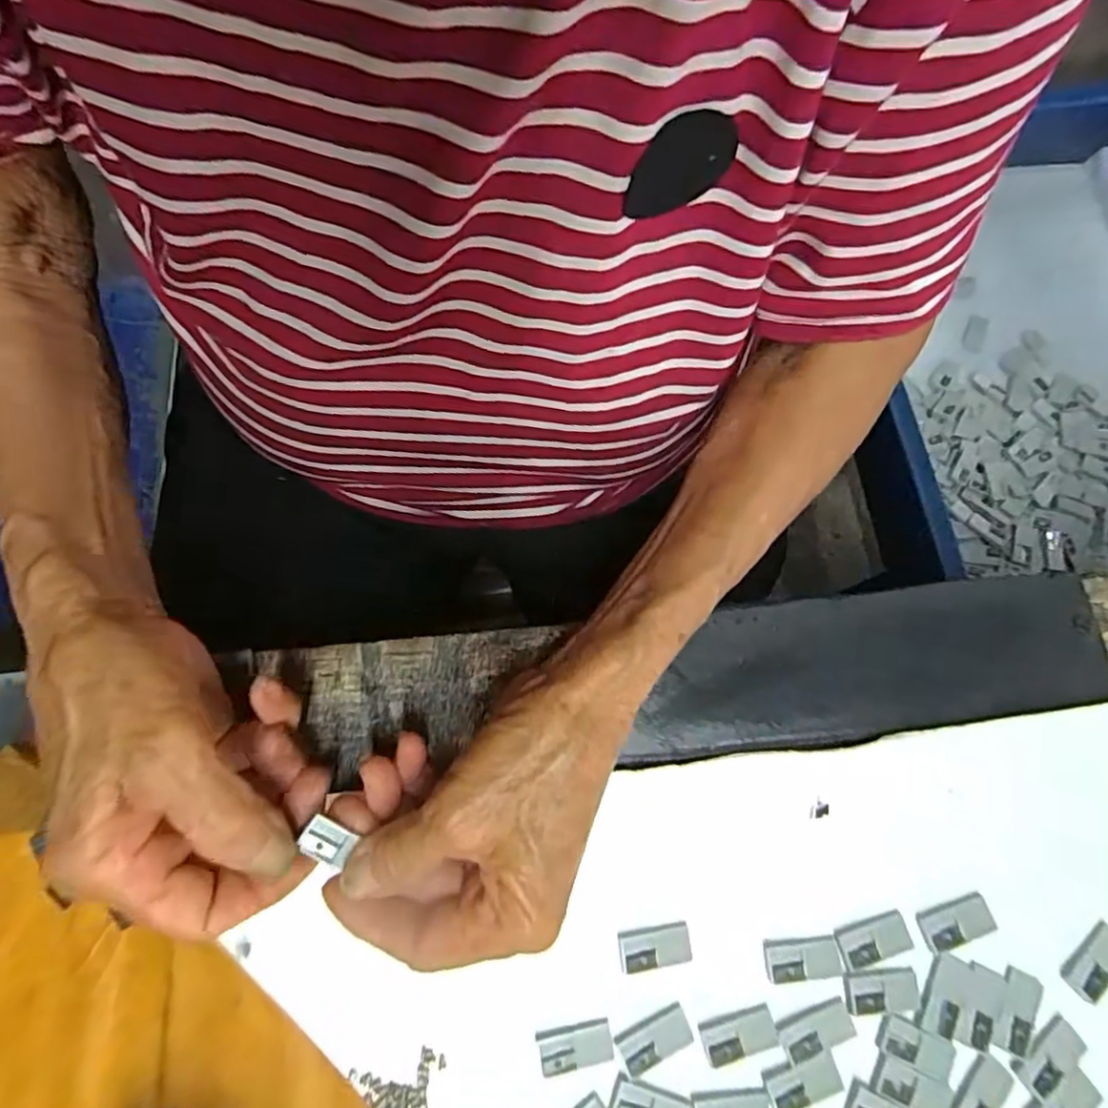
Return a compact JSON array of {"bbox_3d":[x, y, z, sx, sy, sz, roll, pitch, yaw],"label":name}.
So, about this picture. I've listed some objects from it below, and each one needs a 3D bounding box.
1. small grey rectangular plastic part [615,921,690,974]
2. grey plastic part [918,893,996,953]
[{"bbox_3d":[0.038,0.148,0.242,0.027,0.004,0.013,-8,74,-3],"label":"small grey rectangular plastic part"},{"bbox_3d":[0.155,0.142,0.246,0.028,0.004,0.014,-18,74,-6],"label":"grey plastic part"}]

